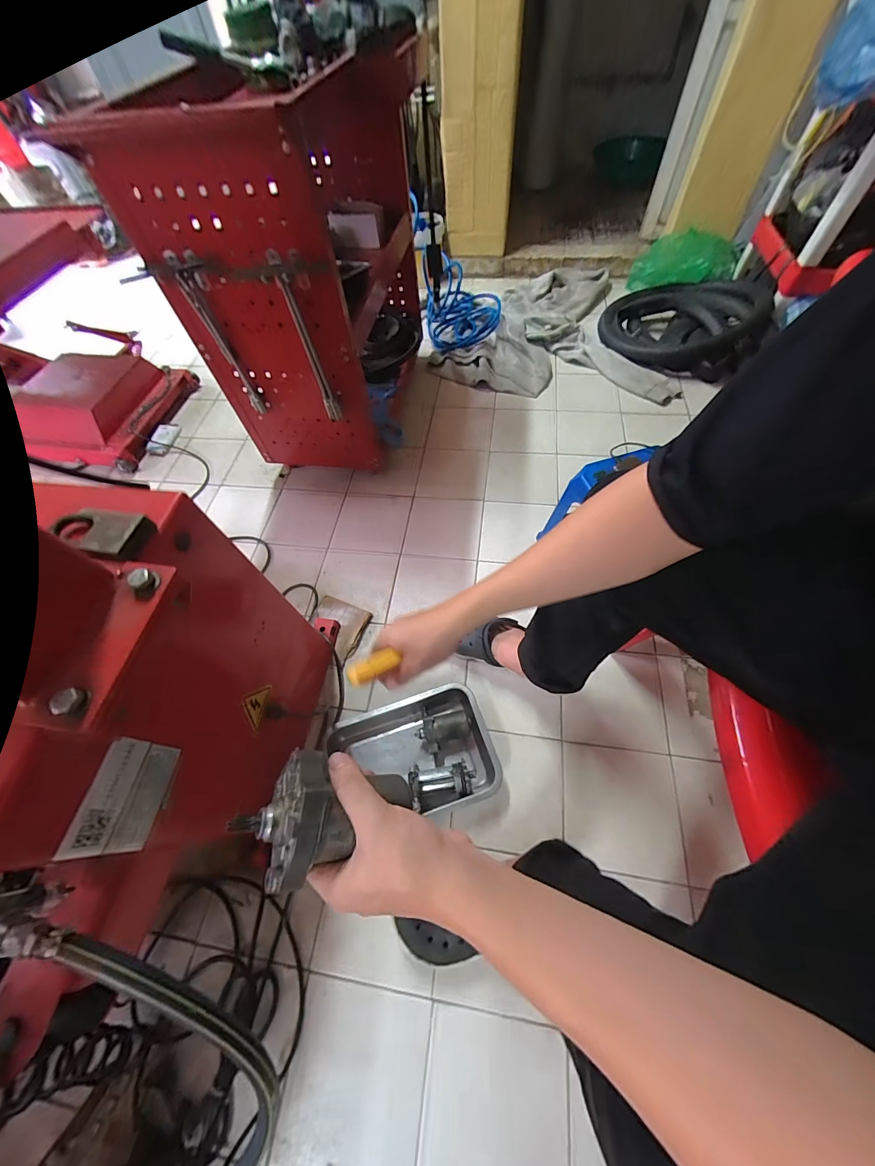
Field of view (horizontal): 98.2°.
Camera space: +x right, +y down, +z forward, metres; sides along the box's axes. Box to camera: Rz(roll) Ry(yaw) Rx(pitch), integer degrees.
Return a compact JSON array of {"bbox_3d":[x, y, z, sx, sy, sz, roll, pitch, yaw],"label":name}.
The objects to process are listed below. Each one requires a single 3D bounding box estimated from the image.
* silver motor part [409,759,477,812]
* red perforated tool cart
[{"bbox_3d":[0.010,0.364,0.689,0.120,0.062,0.067,-8,60,0],"label":"silver motor part"},{"bbox_3d":[-0.273,-0.778,0.954,0.341,0.621,0.742,10,62,10],"label":"red perforated tool cart"}]

